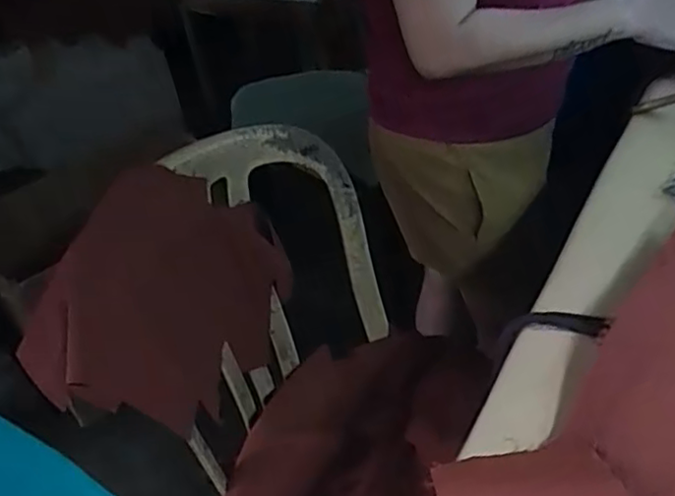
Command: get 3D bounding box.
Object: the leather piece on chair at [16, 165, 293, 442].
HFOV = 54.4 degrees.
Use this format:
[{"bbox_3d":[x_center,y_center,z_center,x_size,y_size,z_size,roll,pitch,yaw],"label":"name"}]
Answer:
[{"bbox_3d":[-0.215,0.057,0.810,0.314,0.312,0.106,-32,42,-31],"label":"leather piece on chair"}]

